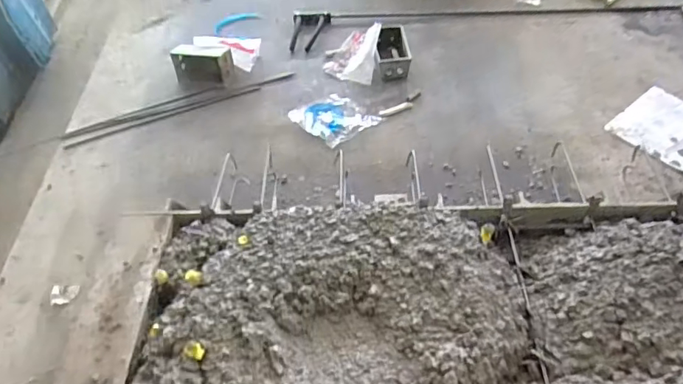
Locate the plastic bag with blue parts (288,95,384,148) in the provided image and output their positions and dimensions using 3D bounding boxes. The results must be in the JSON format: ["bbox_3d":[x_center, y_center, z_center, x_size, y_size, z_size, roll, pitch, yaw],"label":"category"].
[{"bbox_3d":[-0.024,-0.247,1.696,0.208,0.028,0.241,-38,59,-25],"label":"plastic bag with blue parts"}]

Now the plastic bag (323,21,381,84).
[{"bbox_3d":[0.037,-0.538,1.878,0.198,0.105,0.269,7,52,8],"label":"plastic bag"}]

